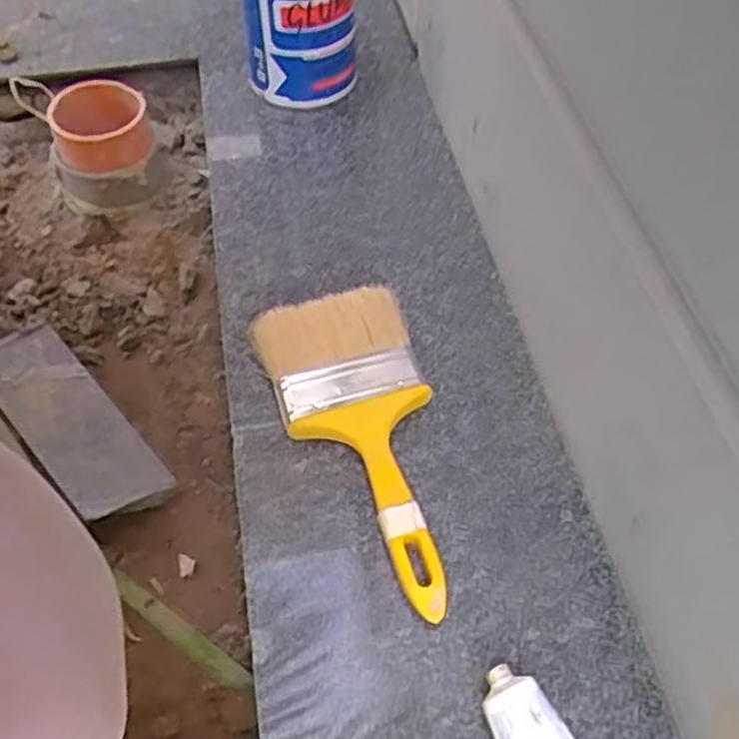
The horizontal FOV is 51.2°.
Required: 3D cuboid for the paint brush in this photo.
[{"bbox_3d":[0.005,0.042,0.489,0.098,0.031,0.223,-19,56,-13],"label":"paint brush"}]

